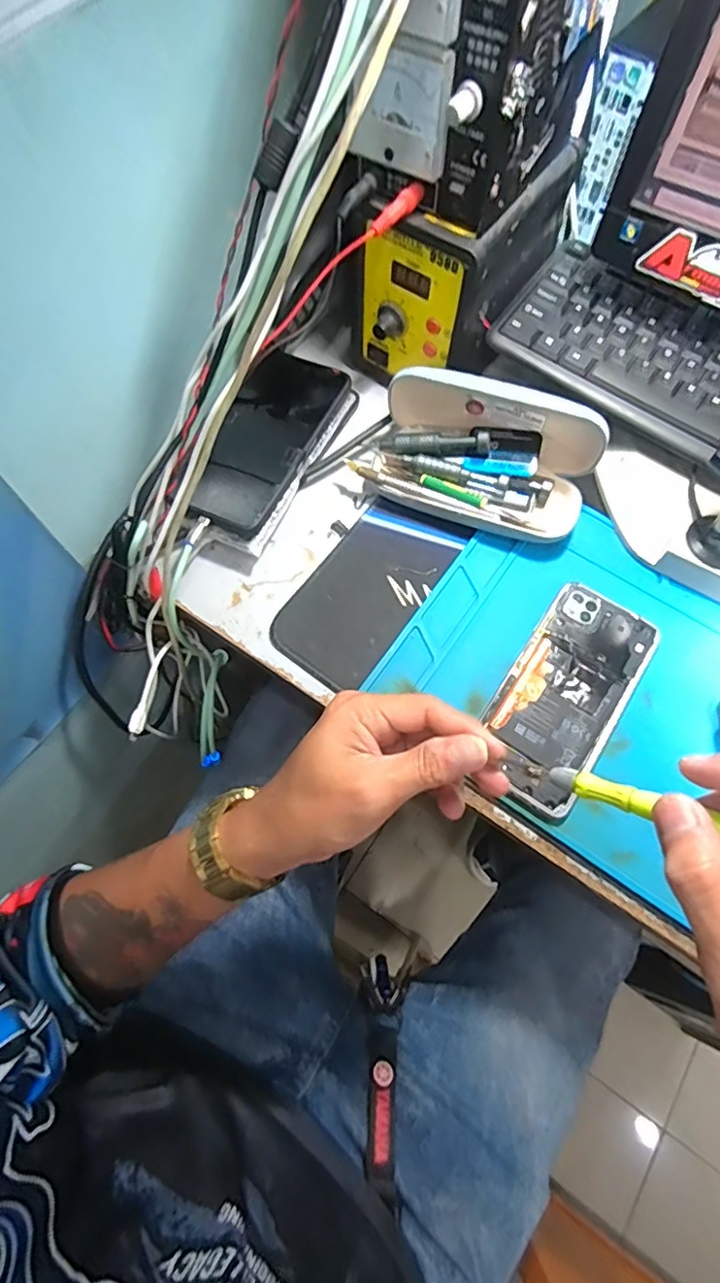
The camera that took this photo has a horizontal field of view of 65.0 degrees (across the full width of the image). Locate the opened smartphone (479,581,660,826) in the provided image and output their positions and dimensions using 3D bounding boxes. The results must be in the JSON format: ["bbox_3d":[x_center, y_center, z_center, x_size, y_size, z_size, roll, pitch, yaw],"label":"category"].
[{"bbox_3d":[0.138,0.036,0.384,0.075,0.011,0.155,32,72,12],"label":"opened smartphone"}]

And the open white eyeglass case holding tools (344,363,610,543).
[{"bbox_3d":[0.087,-0.138,0.420,0.166,0.076,0.084,18,69,7],"label":"open white eyeglass case holding tools"}]

